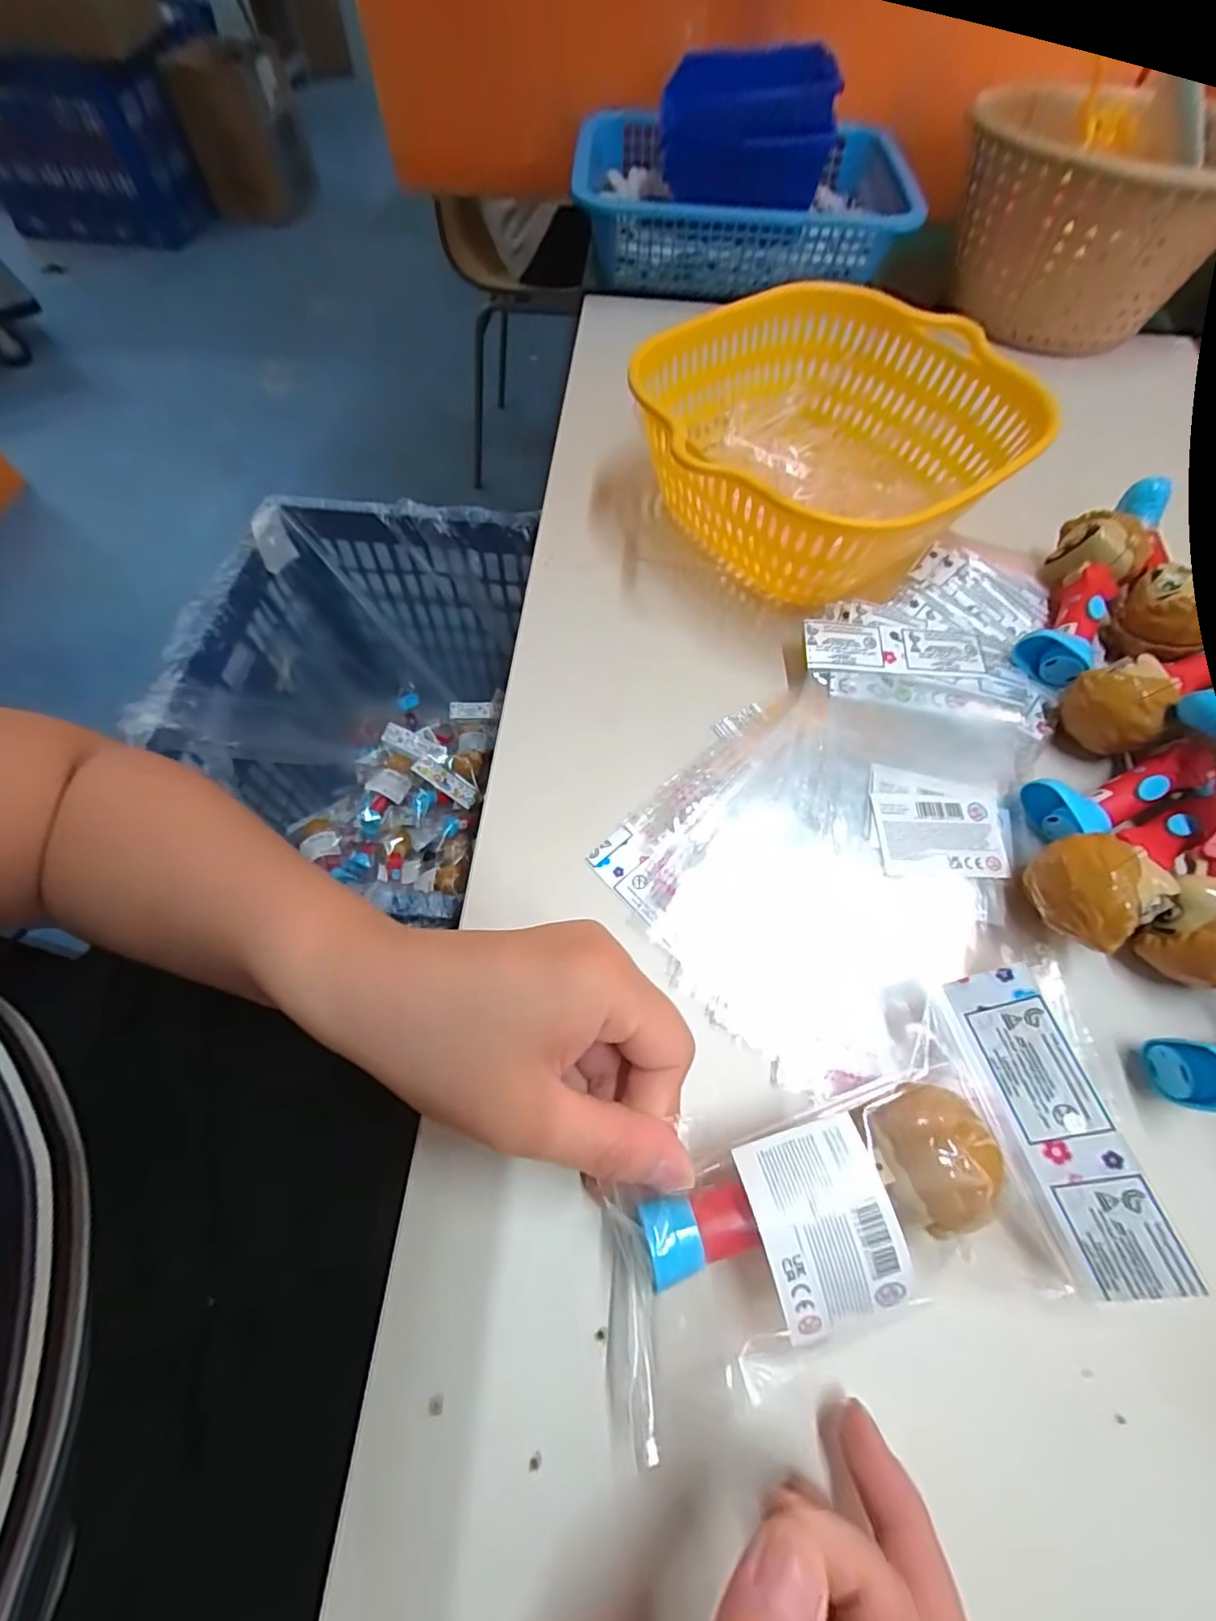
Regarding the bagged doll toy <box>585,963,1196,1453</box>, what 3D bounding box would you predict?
[{"bbox_3d":[0.082,0.134,0.191,0.176,0.044,0.090,-19,63,-8],"label":"bagged doll toy"}]

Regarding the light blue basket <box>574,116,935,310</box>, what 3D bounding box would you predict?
[{"bbox_3d":[0.129,-0.610,0.565,0.305,0.076,0.272,6,63,2],"label":"light blue basket"}]

